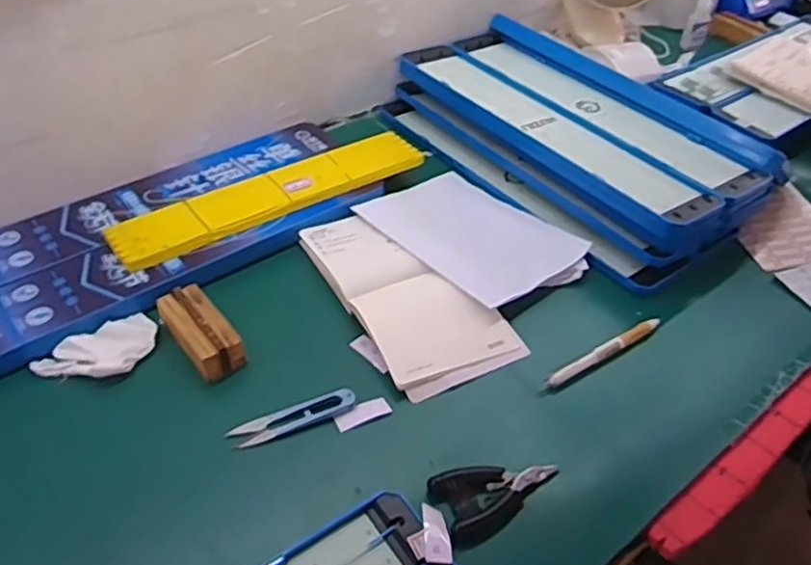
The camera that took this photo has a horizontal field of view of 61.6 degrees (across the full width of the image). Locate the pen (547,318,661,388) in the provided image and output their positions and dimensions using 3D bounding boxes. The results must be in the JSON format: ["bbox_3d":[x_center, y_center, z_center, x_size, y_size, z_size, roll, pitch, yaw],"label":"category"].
[{"bbox_3d":[0.183,0.061,0.615,0.134,0.012,0.012,-22,49,-25],"label":"pen"}]

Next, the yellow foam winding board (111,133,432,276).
[{"bbox_3d":[-0.135,-0.100,0.729,0.351,0.020,0.070,-26,51,-28],"label":"yellow foam winding board"}]

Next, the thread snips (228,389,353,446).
[{"bbox_3d":[-0.090,0.109,0.552,0.102,0.009,0.022,-16,47,-20],"label":"thread snips"}]

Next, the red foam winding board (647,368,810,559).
[{"bbox_3d":[0.314,0.114,0.559,0.346,0.010,0.032,-27,52,-29],"label":"red foam winding board"}]

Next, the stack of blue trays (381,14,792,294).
[{"bbox_3d":[0.189,-0.182,0.834,0.247,0.076,0.454,-28,52,-30],"label":"stack of blue trays"}]

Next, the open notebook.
[{"bbox_3d":[-0.003,0.005,0.656,0.123,0.024,0.232,-22,49,-26],"label":"open notebook"}]

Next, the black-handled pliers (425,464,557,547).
[{"bbox_3d":[0.069,0.159,0.506,0.096,0.011,0.054,-8,45,-13],"label":"black-handled pliers"}]

